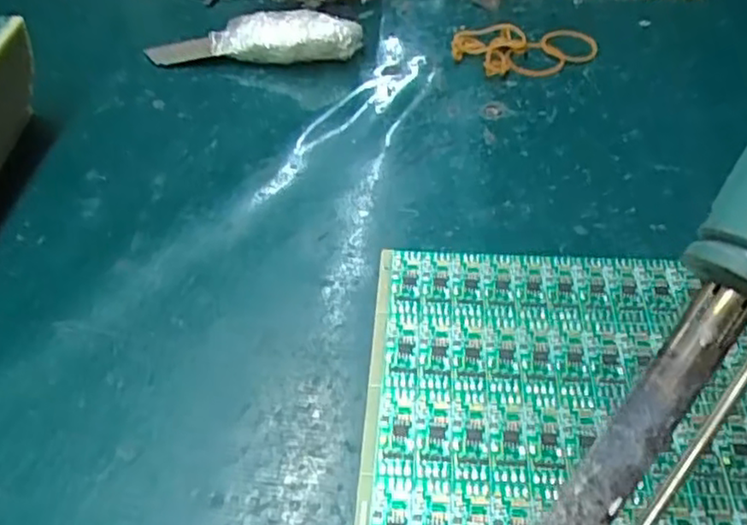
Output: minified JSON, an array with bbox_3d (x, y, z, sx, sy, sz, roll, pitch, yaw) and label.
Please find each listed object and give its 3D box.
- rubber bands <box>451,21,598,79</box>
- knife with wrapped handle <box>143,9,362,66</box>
[{"bbox_3d":[0.083,-0.118,0.373,0.078,0.011,0.042,-5,47,-3],"label":"rubber bands"},{"bbox_3d":[-0.066,-0.122,0.372,0.117,0.023,0.021,1,47,3],"label":"knife with wrapped handle"}]

